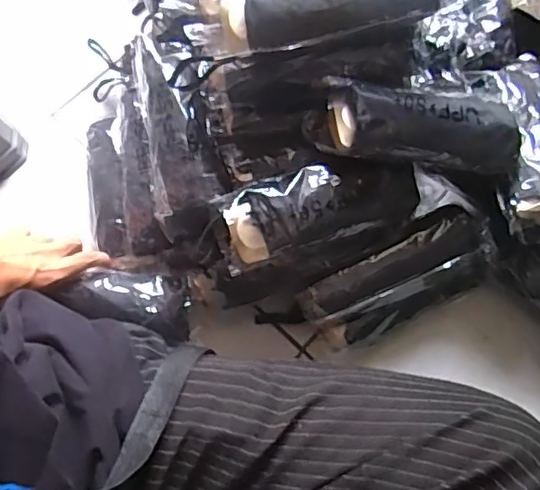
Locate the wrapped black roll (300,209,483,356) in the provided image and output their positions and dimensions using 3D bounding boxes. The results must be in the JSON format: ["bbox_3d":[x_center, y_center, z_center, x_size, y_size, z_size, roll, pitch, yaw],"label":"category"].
[{"bbox_3d":[0.119,0.040,0.560,0.188,0.080,0.076,-26,74,-8],"label":"wrapped black roll"}]

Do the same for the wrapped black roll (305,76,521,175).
[{"bbox_3d":[0.126,-0.099,0.492,0.181,0.058,0.061,5,71,-13],"label":"wrapped black roll"}]

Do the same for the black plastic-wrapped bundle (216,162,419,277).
[{"bbox_3d":[0.044,-0.029,0.511,0.177,0.064,0.066,-16,72,-5],"label":"black plastic-wrapped bundle"}]

